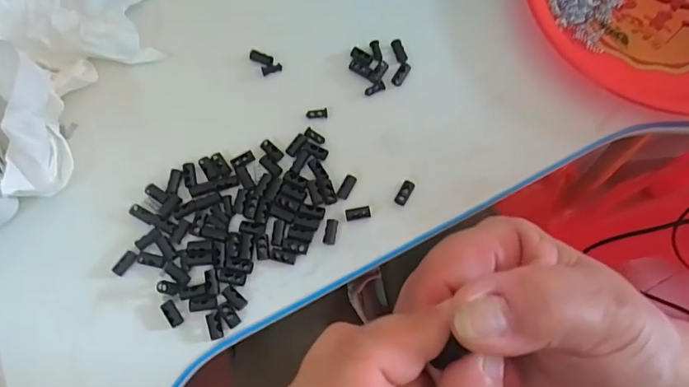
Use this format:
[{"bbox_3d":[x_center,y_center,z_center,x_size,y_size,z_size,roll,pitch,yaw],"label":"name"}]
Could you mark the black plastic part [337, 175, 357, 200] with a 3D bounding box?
[{"bbox_3d":[0.002,-0.005,0.347,0.008,0.004,0.019,28,76,8],"label":"black plastic part"}]

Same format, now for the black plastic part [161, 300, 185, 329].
[{"bbox_3d":[-0.119,0.083,0.322,0.009,0.004,0.019,-35,76,-9],"label":"black plastic part"}]

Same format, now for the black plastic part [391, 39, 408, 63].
[{"bbox_3d":[0.044,-0.114,0.372,0.009,0.004,0.021,-17,74,-4],"label":"black plastic part"}]

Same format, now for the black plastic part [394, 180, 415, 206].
[{"bbox_3d":[0.044,0.000,0.345,0.009,0.005,0.019,30,76,9],"label":"black plastic part"}]

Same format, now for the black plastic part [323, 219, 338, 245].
[{"bbox_3d":[-0.010,0.028,0.337,0.008,0.004,0.019,8,74,3],"label":"black plastic part"}]

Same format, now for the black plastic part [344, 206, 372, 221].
[{"bbox_3d":[0.010,0.015,0.341,0.018,0.004,0.009,-11,74,-3],"label":"black plastic part"}]

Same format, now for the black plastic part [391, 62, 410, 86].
[{"bbox_3d":[0.046,-0.097,0.378,0.008,0.004,0.022,31,77,9],"label":"black plastic part"}]

